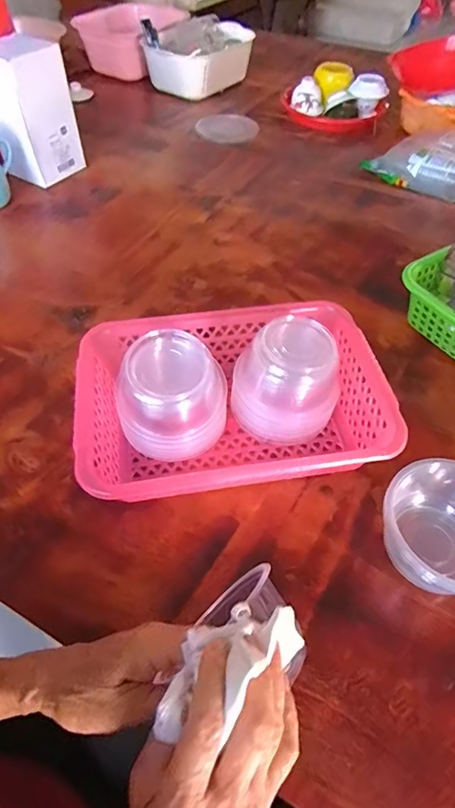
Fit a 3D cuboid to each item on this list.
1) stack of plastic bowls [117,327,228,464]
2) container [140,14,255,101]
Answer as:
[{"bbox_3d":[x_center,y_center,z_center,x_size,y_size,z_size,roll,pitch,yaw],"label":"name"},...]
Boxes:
[{"bbox_3d":[-0.057,-0.004,0.464,0.096,0.107,0.095,28,55,20],"label":"stack of plastic bowls"},{"bbox_3d":[-0.073,-0.917,1.185,0.181,0.135,0.260,31,57,22],"label":"container"}]

